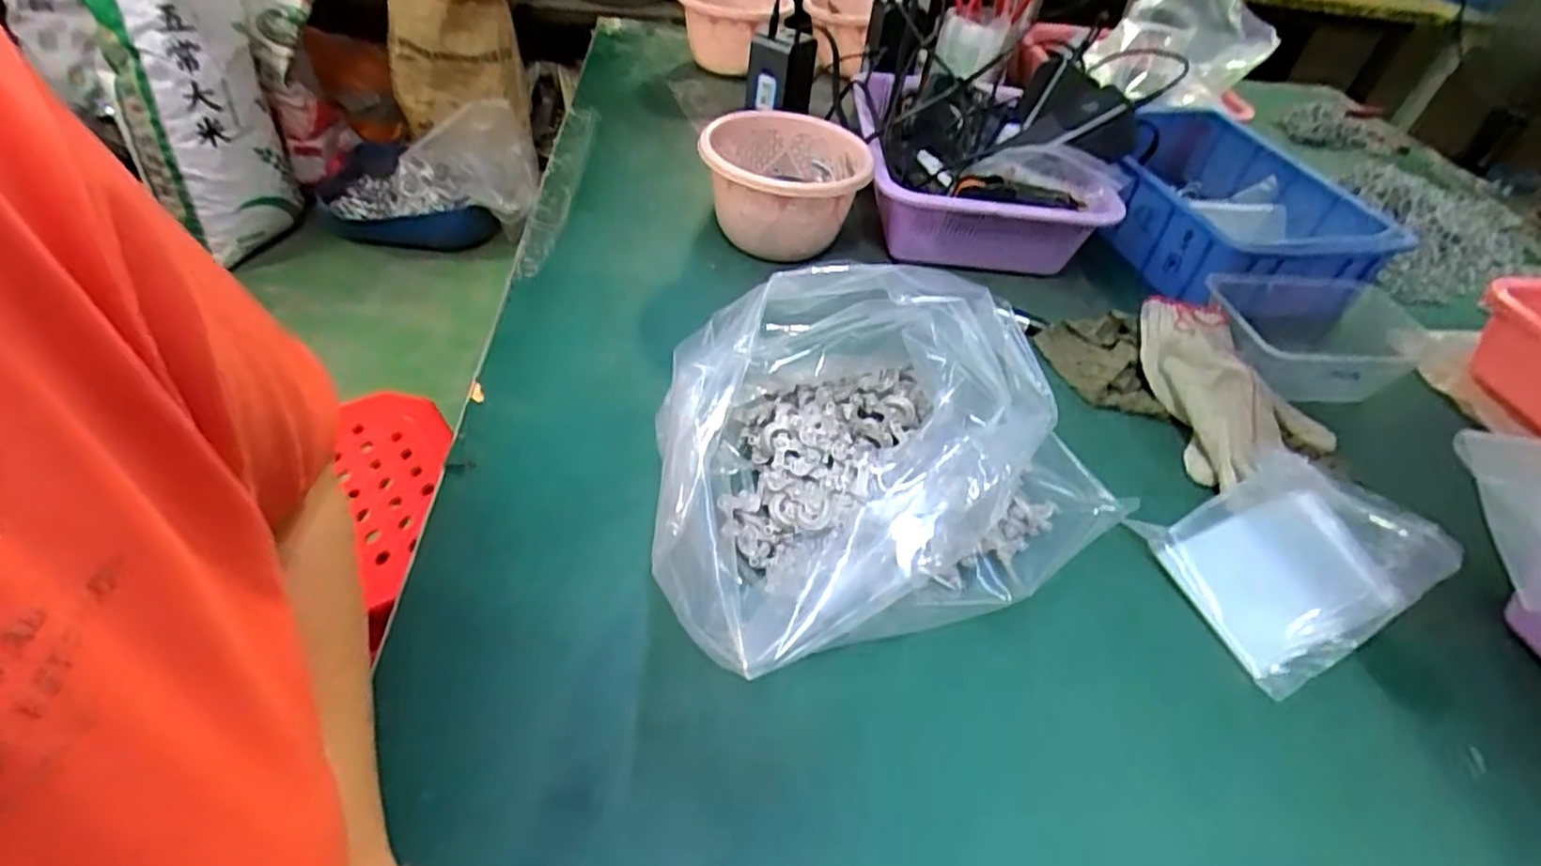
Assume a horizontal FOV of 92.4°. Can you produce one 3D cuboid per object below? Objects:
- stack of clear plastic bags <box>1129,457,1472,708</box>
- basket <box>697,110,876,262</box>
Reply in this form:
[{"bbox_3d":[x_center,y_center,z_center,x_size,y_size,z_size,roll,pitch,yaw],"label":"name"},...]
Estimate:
[{"bbox_3d":[0.328,0.074,0.459,0.174,0.035,0.117,-15,48,-23],"label":"stack of clear plastic bags"},{"bbox_3d":[0.011,-0.237,0.712,0.155,0.085,0.169,8,43,0],"label":"basket"}]

